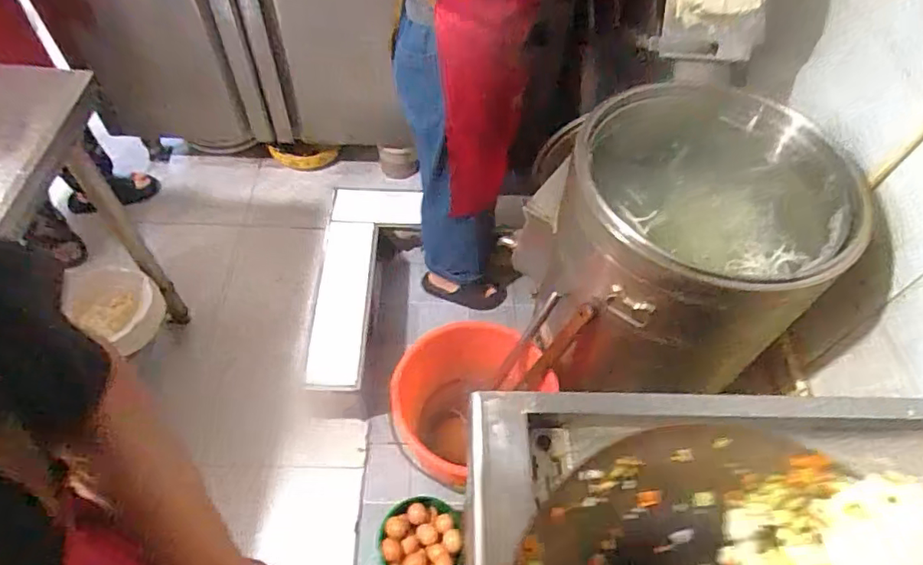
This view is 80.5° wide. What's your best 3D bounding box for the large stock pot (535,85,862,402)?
[{"bbox_3d":[0.460,-0.096,1.164,0.495,0.435,0.501,12,55,5],"label":"large stock pot"}]

